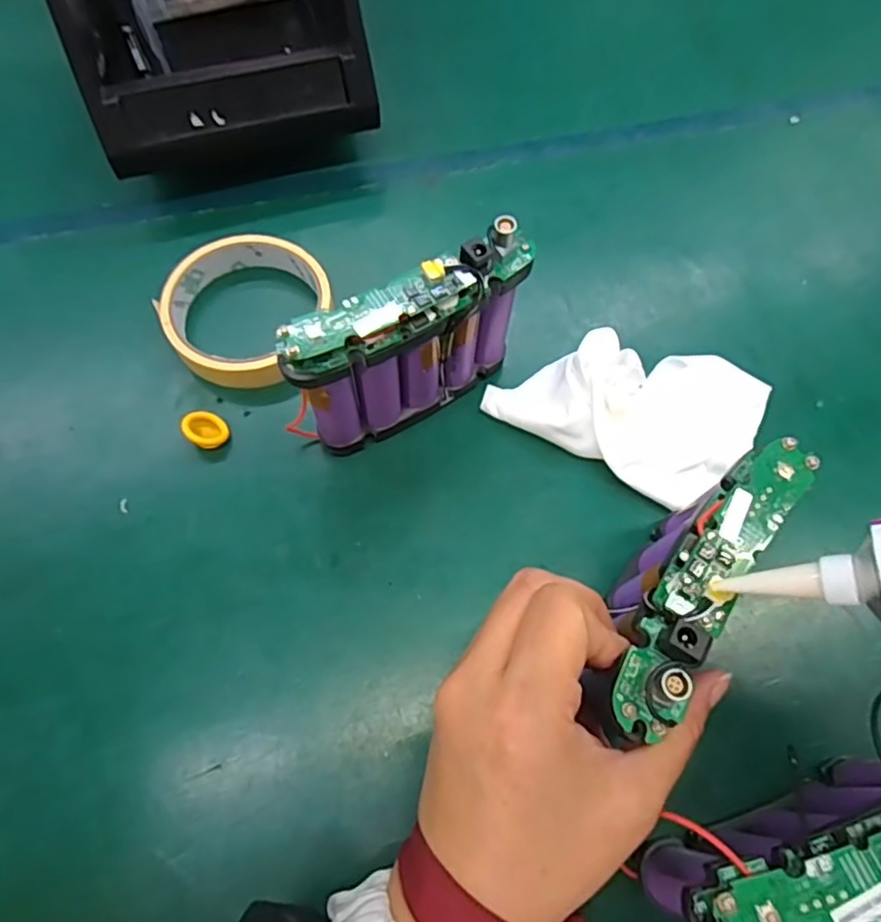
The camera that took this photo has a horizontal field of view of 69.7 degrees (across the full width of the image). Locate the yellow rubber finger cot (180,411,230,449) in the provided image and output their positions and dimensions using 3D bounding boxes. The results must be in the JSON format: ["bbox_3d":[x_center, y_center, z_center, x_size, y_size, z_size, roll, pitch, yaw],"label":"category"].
[{"bbox_3d":[-0.119,-0.016,0.322,0.019,0.013,0.020,0,66,-1],"label":"yellow rubber finger cot"}]

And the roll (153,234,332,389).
[{"bbox_3d":[-0.107,-0.084,0.346,0.081,0.024,0.088,0,66,-1],"label":"roll"}]

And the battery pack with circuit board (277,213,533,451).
[{"bbox_3d":[-0.011,-0.051,0.292,0.119,0.094,0.024,-31,70,-14],"label":"battery pack with circuit board"}]

